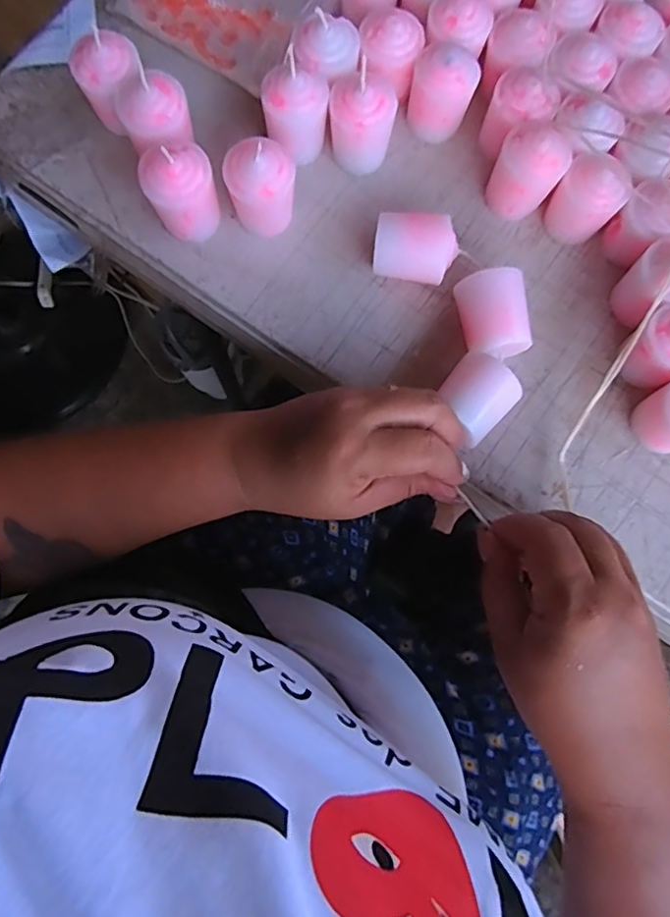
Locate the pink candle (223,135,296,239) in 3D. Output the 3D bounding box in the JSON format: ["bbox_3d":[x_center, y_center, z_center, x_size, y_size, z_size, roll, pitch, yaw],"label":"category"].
[{"bbox_3d":[-0.040,-0.147,0.313,0.036,0.057,0.034,0,80,-1],"label":"pink candle"}]

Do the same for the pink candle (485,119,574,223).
[{"bbox_3d":[0.114,-0.170,0.329,0.036,0.045,0.038,0,80,-1],"label":"pink candle"}]

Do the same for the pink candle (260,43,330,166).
[{"bbox_3d":[-0.022,-0.198,0.322,0.037,0.048,0.036,-4,80,-2],"label":"pink candle"}]

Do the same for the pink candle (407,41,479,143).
[{"bbox_3d":[0.065,-0.223,0.336,0.035,0.045,0.040,16,80,2],"label":"pink candle"}]

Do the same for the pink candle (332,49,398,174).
[{"bbox_3d":[0.016,-0.194,0.328,0.036,0.051,0.030,-2,80,-2],"label":"pink candle"}]

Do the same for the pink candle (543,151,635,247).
[{"bbox_3d":[0.147,-0.151,0.330,0.035,0.041,0.035,0,80,-1],"label":"pink candle"}]

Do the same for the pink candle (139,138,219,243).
[{"bbox_3d":[-0.085,-0.149,0.312,0.037,0.054,0.033,-27,82,-6],"label":"pink candle"}]

